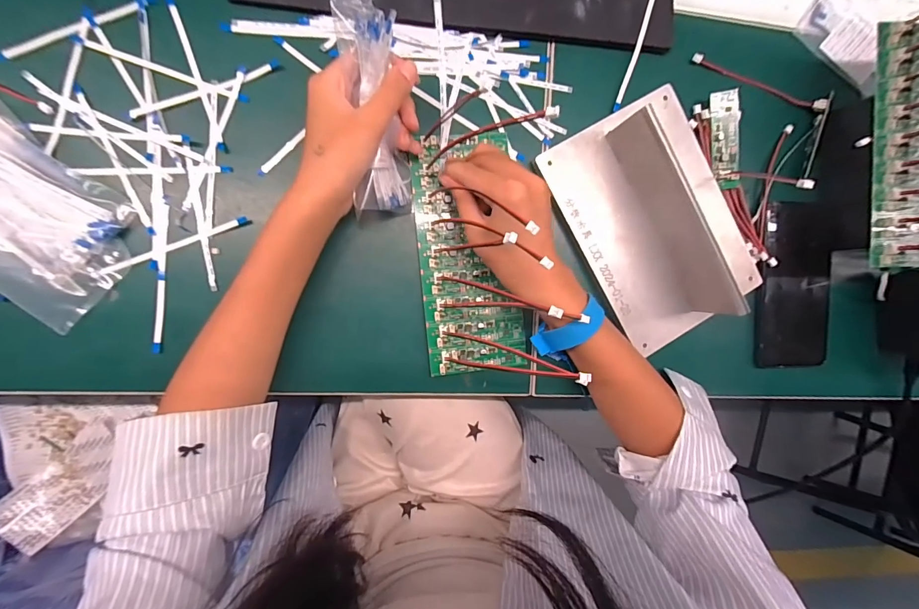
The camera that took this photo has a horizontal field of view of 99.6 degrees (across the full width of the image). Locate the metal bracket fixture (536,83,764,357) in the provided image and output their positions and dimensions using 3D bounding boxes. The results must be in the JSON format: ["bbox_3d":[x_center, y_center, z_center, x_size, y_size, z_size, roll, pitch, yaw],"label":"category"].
[{"bbox_3d":[0.172,-0.074,0.320,0.145,0.056,0.187,-30,96,-6],"label":"metal bracket fixture"}]

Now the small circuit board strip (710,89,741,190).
[{"bbox_3d":[0.240,-0.148,0.350,0.024,0.009,0.084,-7,97,14],"label":"small circuit board strip"}]

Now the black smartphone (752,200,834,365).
[{"bbox_3d":[0.321,-0.019,0.370,0.071,0.007,0.156,-1,93,-8],"label":"black smartphone"}]

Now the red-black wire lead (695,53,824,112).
[{"bbox_3d":[0.275,-0.206,0.358,0.132,0.020,0.012,18,90,-8],"label":"red-black wire lead"}]

